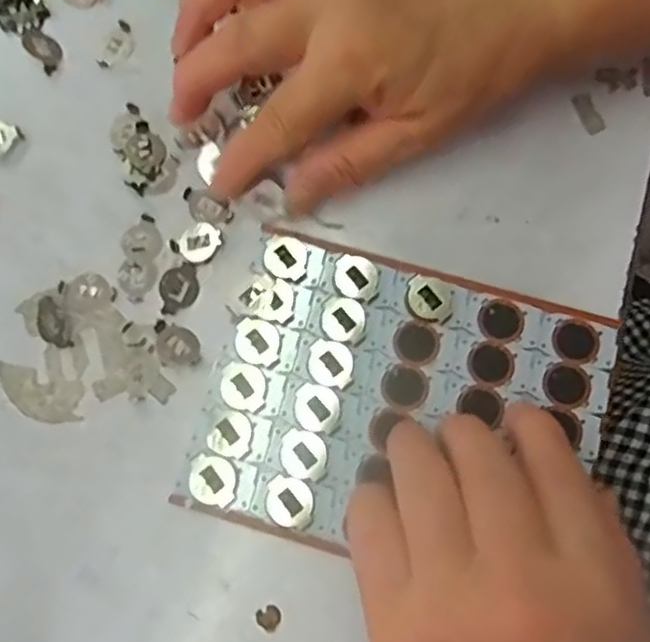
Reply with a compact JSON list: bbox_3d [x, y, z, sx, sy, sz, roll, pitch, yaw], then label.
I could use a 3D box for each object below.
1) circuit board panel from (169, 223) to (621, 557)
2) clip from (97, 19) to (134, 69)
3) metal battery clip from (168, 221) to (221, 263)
[{"bbox_3d":[0.030,0.033,0.255,0.146,0.006,0.114,16,78,3],"label":"circuit board panel"},{"bbox_3d":[-0.092,-0.124,0.295,0.011,0.004,0.024,22,78,4],"label":"clip"},{"bbox_3d":[-0.053,-0.033,0.273,0.020,0.005,0.016,-40,81,-8],"label":"metal battery clip"}]

